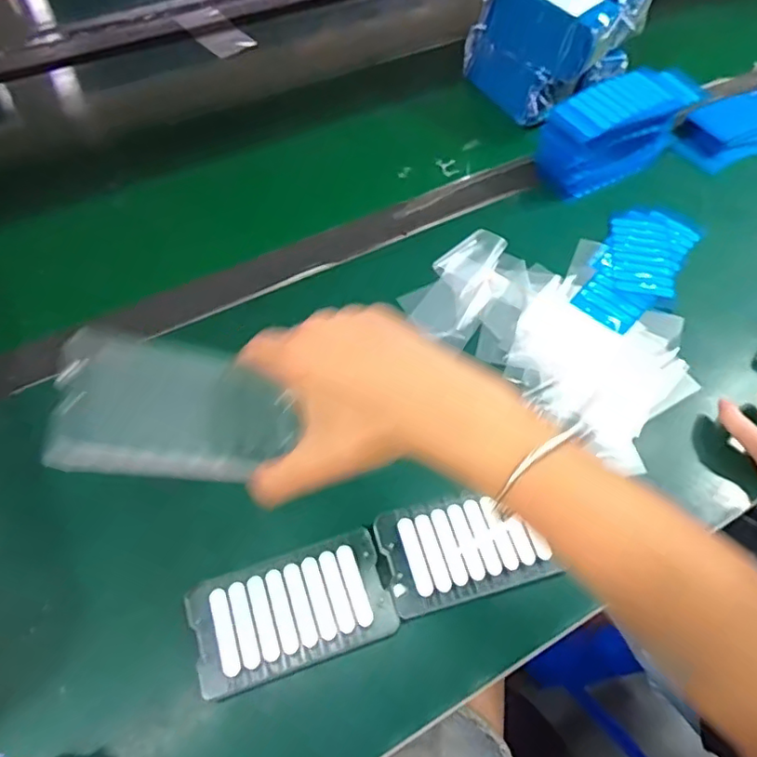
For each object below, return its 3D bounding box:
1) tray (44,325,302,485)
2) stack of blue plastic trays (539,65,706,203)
[{"bbox_3d":[-0.108,0.016,0.318,0.121,0.026,0.082,12,52,-34],"label":"tray"},{"bbox_3d":[0.237,-0.252,0.589,0.166,0.073,0.060,-26,62,-17],"label":"stack of blue plastic trays"}]

